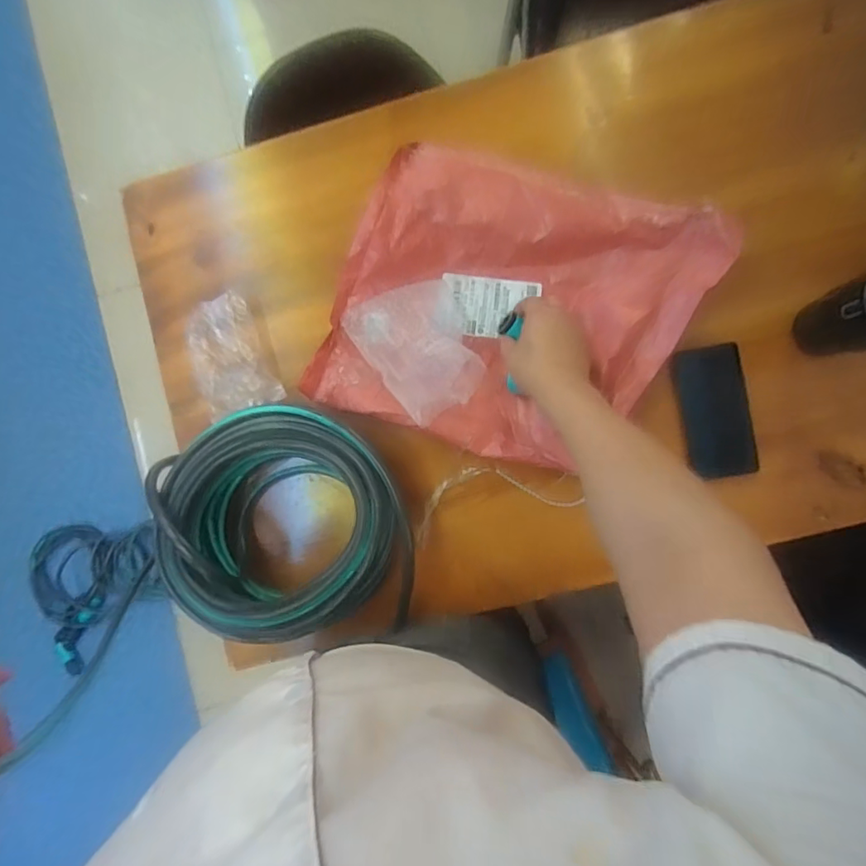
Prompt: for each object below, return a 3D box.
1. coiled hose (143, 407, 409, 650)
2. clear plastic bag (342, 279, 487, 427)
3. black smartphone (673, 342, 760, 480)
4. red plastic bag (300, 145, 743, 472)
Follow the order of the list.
[{"bbox_3d":[-0.173,0.118,0.661,0.262,0.097,0.274,-24,86,4],"label":"coiled hose"},{"bbox_3d":[-0.012,-0.113,0.670,0.141,0.049,0.173,-35,86,3],"label":"clear plastic bag"},{"bbox_3d":[0.357,-0.027,0.686,0.078,0.017,0.163,-8,87,5],"label":"black smartphone"},{"bbox_3d":[0.090,-0.146,0.671,0.429,0.073,0.341,18,90,5],"label":"red plastic bag"}]

